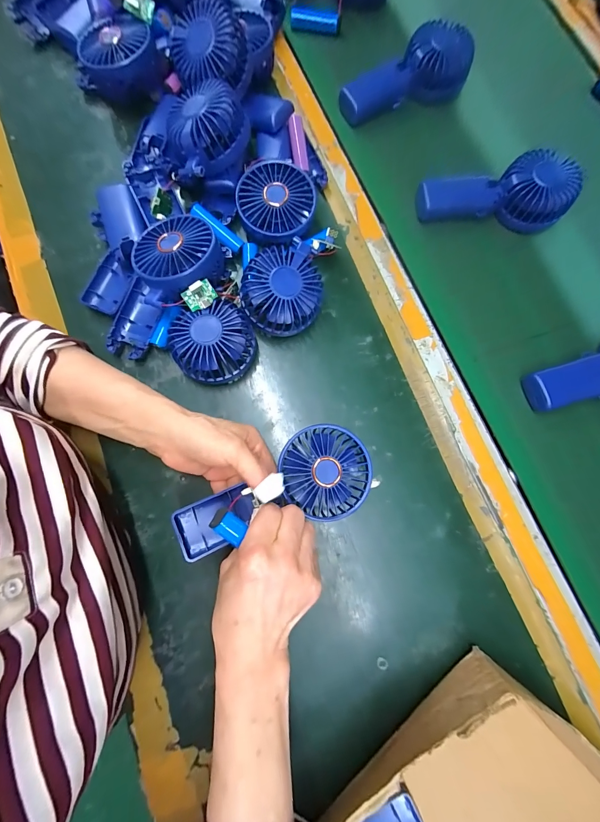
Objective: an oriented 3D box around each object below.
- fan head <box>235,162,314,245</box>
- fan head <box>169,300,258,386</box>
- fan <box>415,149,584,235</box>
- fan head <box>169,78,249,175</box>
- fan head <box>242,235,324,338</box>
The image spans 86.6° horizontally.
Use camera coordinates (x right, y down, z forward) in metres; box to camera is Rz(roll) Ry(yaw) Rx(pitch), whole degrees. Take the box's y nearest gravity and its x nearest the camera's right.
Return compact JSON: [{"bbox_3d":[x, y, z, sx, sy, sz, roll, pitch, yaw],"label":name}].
[{"bbox_3d":[-0.025,-0.225,0.350,0.081,0.034,0.080,0,80,-1],"label":"fan head"},{"bbox_3d":[-0.089,-0.068,0.335,0.082,0.046,0.075,-17,80,-4],"label":"fan head"},{"bbox_3d":[0.230,-0.257,0.386,0.172,0.058,0.078,-4,80,-1],"label":"fan"},{"bbox_3d":[-0.097,-0.298,0.336,0.083,0.035,0.080,-26,81,-5],"label":"fan head"},{"bbox_3d":[-0.020,-0.128,0.342,0.087,0.053,0.086,0,80,-1],"label":"fan head"}]

